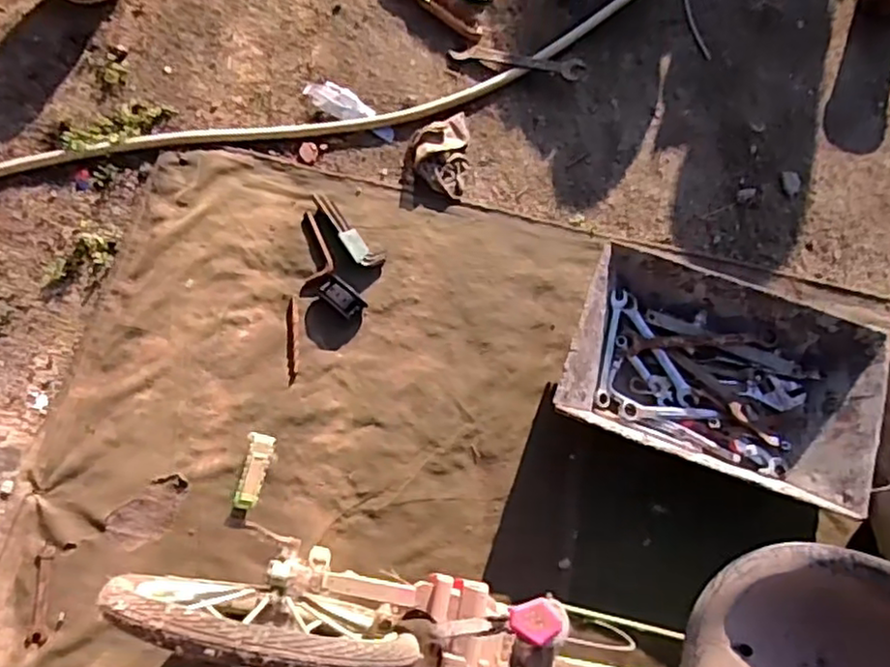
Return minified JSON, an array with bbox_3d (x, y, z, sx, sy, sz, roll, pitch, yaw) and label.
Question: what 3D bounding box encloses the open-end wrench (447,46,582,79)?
[{"bbox_3d":[0.139,-0.526,1.302,0.252,0.015,0.047,8,70,-1],"label":"open-end wrench"}]

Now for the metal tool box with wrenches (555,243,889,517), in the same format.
[{"bbox_3d":[0.431,0.071,1.078,0.471,0.107,0.318,23,71,5],"label":"metal tool box with wrenches"}]

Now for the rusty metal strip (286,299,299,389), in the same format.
[{"bbox_3d":[-0.252,0.011,1.112,0.018,0.009,0.146,-2,71,-4],"label":"rusty metal strip"}]

